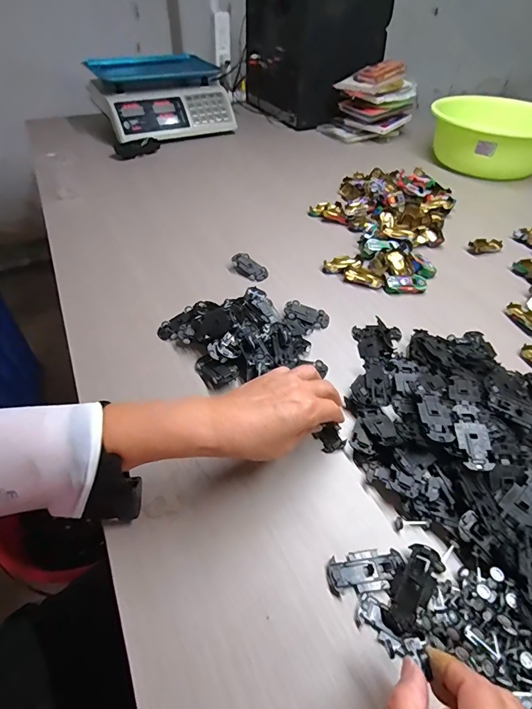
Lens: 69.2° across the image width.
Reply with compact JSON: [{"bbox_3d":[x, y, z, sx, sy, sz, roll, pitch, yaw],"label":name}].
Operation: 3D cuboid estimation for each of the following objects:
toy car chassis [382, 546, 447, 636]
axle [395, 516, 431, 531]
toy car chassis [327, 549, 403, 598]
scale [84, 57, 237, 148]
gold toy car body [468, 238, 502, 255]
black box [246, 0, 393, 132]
[{"bbox_3d":[0.118,0.186,0.307,0.027,0.016,0.068,32,51,25],"label":"toy car chassis"},{"bbox_3d":[0.133,0.153,0.351,0.030,0.009,0.010,0,45,-5],"label":"axle"},{"bbox_3d":[0.083,0.180,0.322,0.065,0.006,0.030,-4,45,-9],"label":"toy car chassis"},{"bbox_3d":[-0.292,-0.738,1.089,0.336,0.156,0.336,-19,49,-22],"label":"scale"},{"bbox_3d":[0.394,-0.195,0.695,0.062,0.014,0.033,-5,45,-10],"label":"gold toy car body"},{"bbox_3d":[0.131,-0.905,1.159,0.264,0.345,0.340,-21,50,-24],"label":"black box"}]

